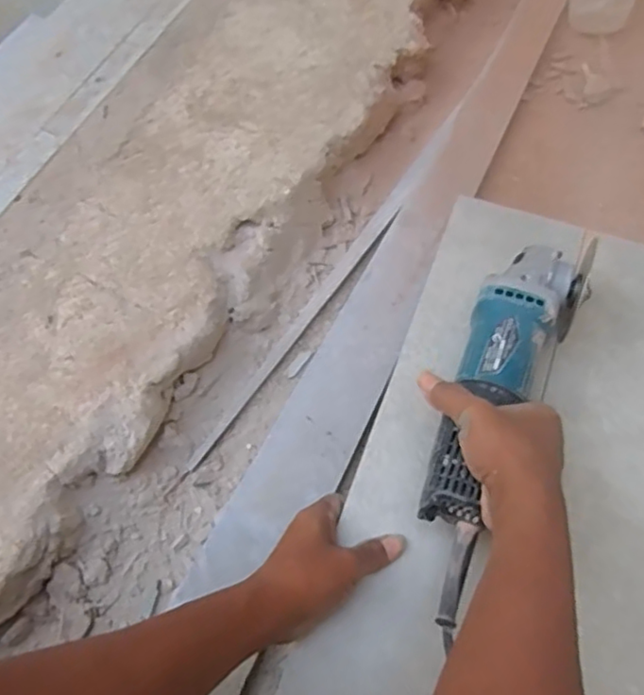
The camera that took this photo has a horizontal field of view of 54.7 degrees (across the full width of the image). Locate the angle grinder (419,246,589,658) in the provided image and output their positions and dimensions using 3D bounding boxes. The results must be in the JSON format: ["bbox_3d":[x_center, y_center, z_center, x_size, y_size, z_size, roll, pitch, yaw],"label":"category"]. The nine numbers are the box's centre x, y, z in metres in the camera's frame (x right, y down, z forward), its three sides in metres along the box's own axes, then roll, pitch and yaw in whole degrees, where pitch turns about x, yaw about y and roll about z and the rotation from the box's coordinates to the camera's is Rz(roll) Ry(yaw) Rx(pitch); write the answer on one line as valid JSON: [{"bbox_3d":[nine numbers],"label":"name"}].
[{"bbox_3d":[0.129,0.059,0.487,0.077,0.077,0.302,22,69,11],"label":"angle grinder"}]

